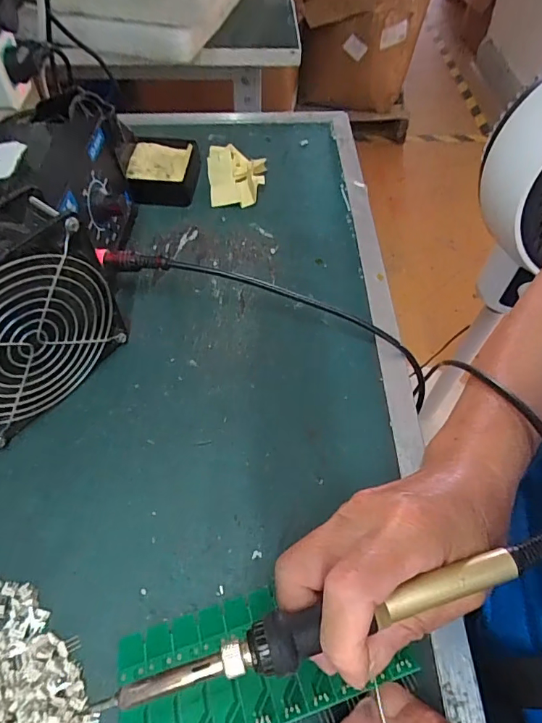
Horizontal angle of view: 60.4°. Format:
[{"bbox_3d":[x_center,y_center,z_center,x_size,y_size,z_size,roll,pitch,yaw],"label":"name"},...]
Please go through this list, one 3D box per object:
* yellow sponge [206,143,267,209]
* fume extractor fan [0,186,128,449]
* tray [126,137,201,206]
[{"bbox_3d":[-0.032,-0.180,0.450,0.054,0.021,0.070,-5,57,-5],"label":"yellow sponge"},{"bbox_3d":[-0.156,-0.020,0.282,0.047,0.120,0.123,34,62,19],"label":"fume extractor fan"},{"bbox_3d":[-0.102,-0.183,0.446,0.063,0.026,0.072,-3,57,-4],"label":"tray"}]

